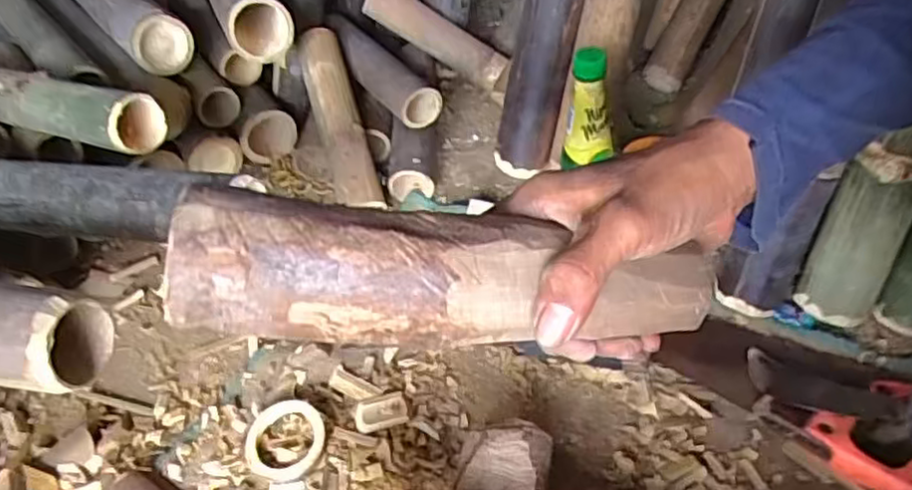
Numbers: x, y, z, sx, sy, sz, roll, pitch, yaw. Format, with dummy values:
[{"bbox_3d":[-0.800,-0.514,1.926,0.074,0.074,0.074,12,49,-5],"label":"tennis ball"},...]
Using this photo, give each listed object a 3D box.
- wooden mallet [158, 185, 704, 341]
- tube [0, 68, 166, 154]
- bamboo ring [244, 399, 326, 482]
[{"bbox_3d":[-0.005,0.016,0.312,0.255,0.046,0.044,4,45,-10],"label":"wooden mallet"},{"bbox_3d":[-0.547,-0.179,0.762,0.531,0.062,0.051,16,49,20],"label":"tube"},{"bbox_3d":[-0.153,0.174,0.605,0.071,0.013,0.071,-3,45,3],"label":"bamboo ring"}]

